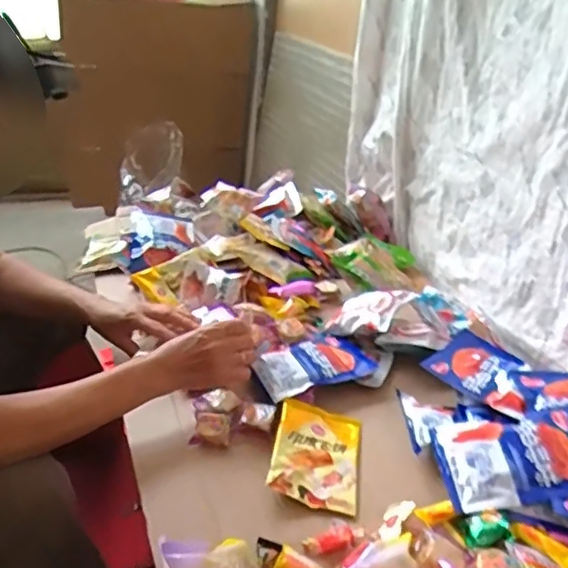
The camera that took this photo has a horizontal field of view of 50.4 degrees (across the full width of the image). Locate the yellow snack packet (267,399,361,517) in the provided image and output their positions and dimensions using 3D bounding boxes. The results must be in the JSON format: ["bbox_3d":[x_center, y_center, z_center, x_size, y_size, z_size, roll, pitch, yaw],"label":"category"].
[{"bbox_3d":[0.040,0.200,0.728,0.100,0.030,0.159,8,25,5],"label":"yellow snack packet"}]

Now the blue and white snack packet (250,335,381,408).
[{"bbox_3d":[0.044,0.112,0.855,0.177,0.026,0.113,-12,32,-29],"label":"blue and white snack packet"}]

